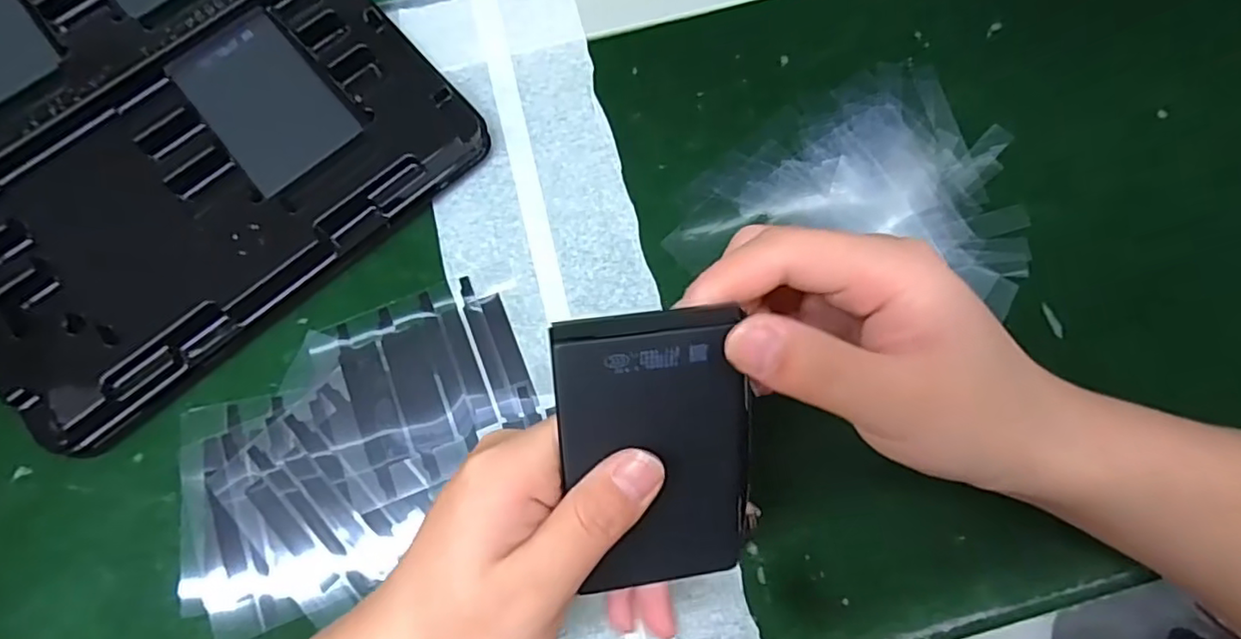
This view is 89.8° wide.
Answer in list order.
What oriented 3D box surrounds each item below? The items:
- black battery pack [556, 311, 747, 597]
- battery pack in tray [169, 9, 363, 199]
[{"bbox_3d":[0.011,0.041,0.186,0.055,0.004,0.089,-6,110,-9],"label":"black battery pack"},{"bbox_3d":[-0.163,-0.101,0.286,0.052,0.006,0.090,-40,79,-9],"label":"battery pack in tray"}]

